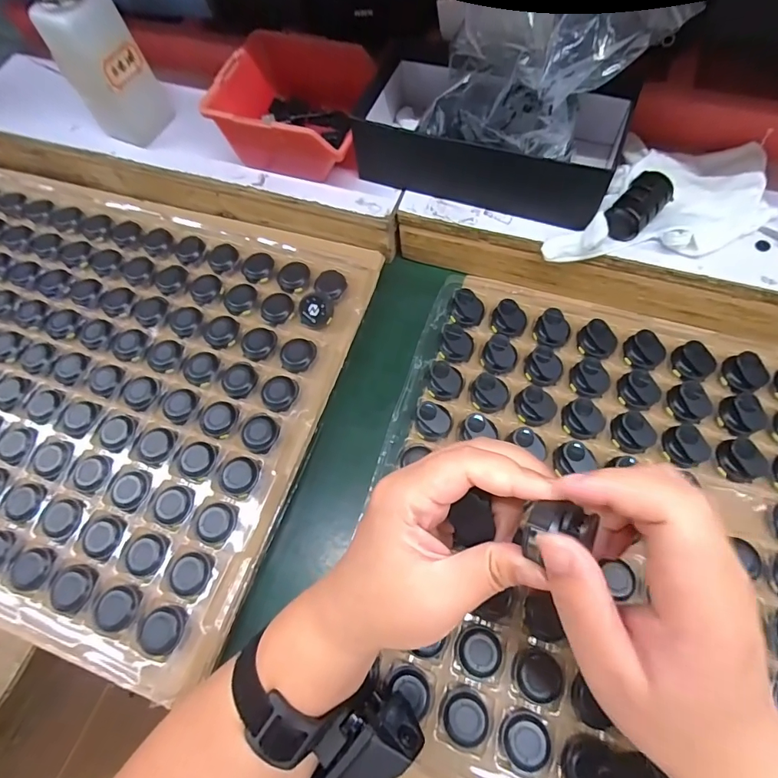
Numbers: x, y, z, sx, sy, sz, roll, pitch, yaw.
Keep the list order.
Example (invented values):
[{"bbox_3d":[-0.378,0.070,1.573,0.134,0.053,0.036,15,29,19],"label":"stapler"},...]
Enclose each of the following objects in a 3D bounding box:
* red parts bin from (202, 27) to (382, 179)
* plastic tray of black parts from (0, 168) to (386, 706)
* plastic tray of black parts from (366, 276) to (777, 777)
[{"bbox_3d":[-0.079,-0.245,0.395,0.120,0.063,0.116,14,69,11],"label":"red parts bin"},{"bbox_3d":[-0.294,-0.025,0.388,0.479,0.025,0.368,17,67,10],"label":"plastic tray of black parts"},{"bbox_3d":[0.235,0.121,0.294,0.500,0.035,0.379,16,69,11],"label":"plastic tray of black parts"}]

